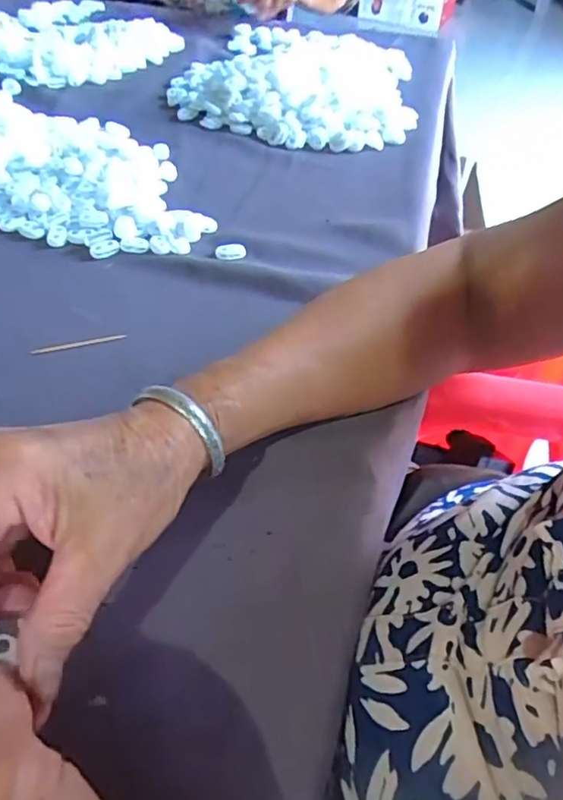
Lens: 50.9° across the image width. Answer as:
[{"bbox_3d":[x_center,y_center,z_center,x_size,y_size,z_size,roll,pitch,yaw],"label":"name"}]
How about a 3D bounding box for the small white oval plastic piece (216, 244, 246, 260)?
[{"bbox_3d":[-0.039,-0.114,0.454,0.023,0.006,0.014,-13,51,-13],"label":"small white oval plastic piece"}]

